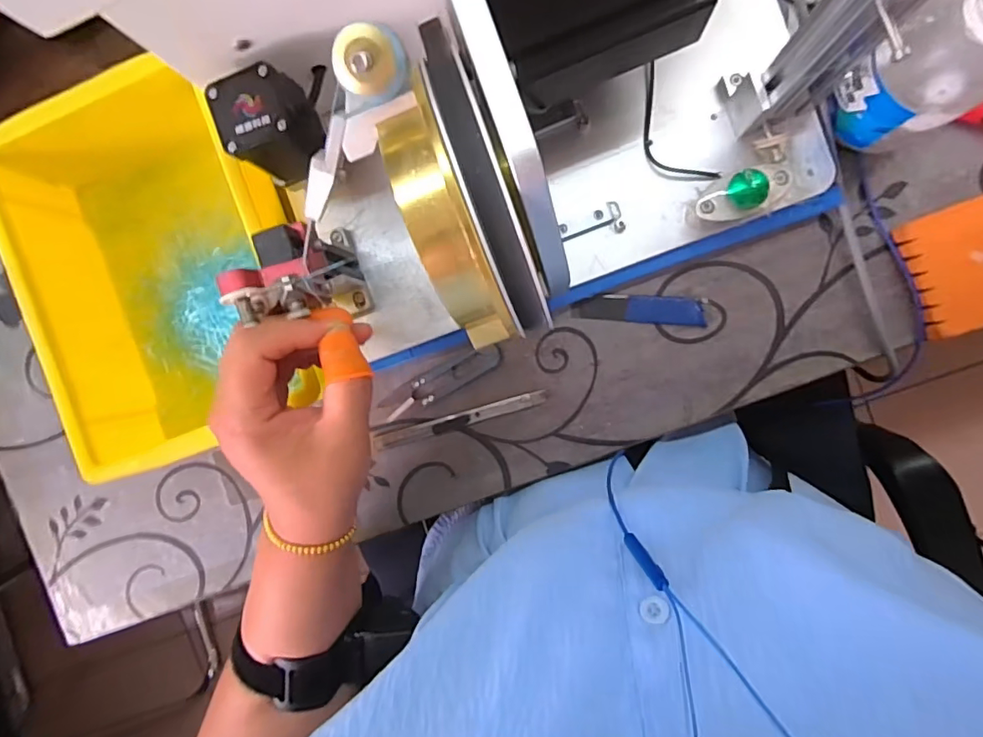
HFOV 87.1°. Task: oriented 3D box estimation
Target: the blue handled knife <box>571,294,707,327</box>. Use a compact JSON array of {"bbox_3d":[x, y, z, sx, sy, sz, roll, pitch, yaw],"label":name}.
[{"bbox_3d":[0.106,-0.043,0.372,0.093,0.007,0.020,4,95,6],"label":"blue handled knife"}]

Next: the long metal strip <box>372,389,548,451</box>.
[{"bbox_3d":[-0.025,0.040,0.393,0.138,0.006,0.012,-16,92,7],"label":"long metal strip"}]

